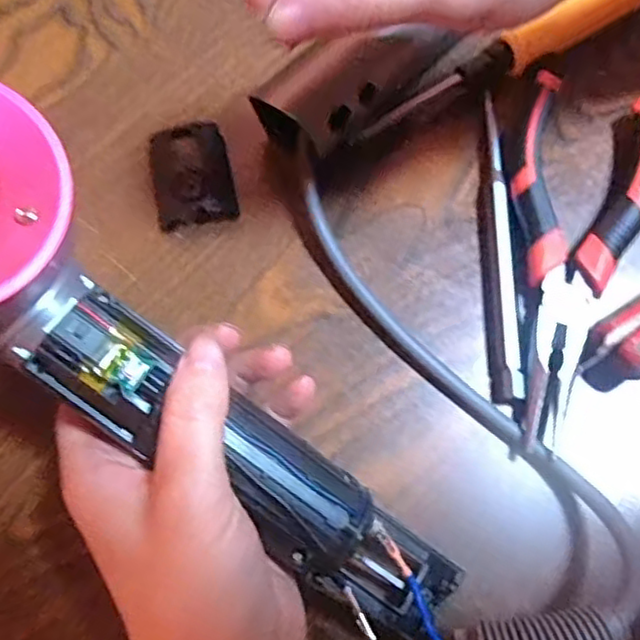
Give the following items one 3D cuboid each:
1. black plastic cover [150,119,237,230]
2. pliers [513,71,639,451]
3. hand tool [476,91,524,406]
[{"bbox_3d":[-0.054,-0.062,0.281,0.032,0.016,0.041,-8,73,-2],"label":"black plastic cover"},{"bbox_3d":[0.101,-0.027,0.268,0.057,0.019,0.152,16,73,5],"label":"pliers"},{"bbox_3d":[0.072,-0.031,0.274,0.011,0.010,0.129,0,73,0],"label":"hand tool"}]

